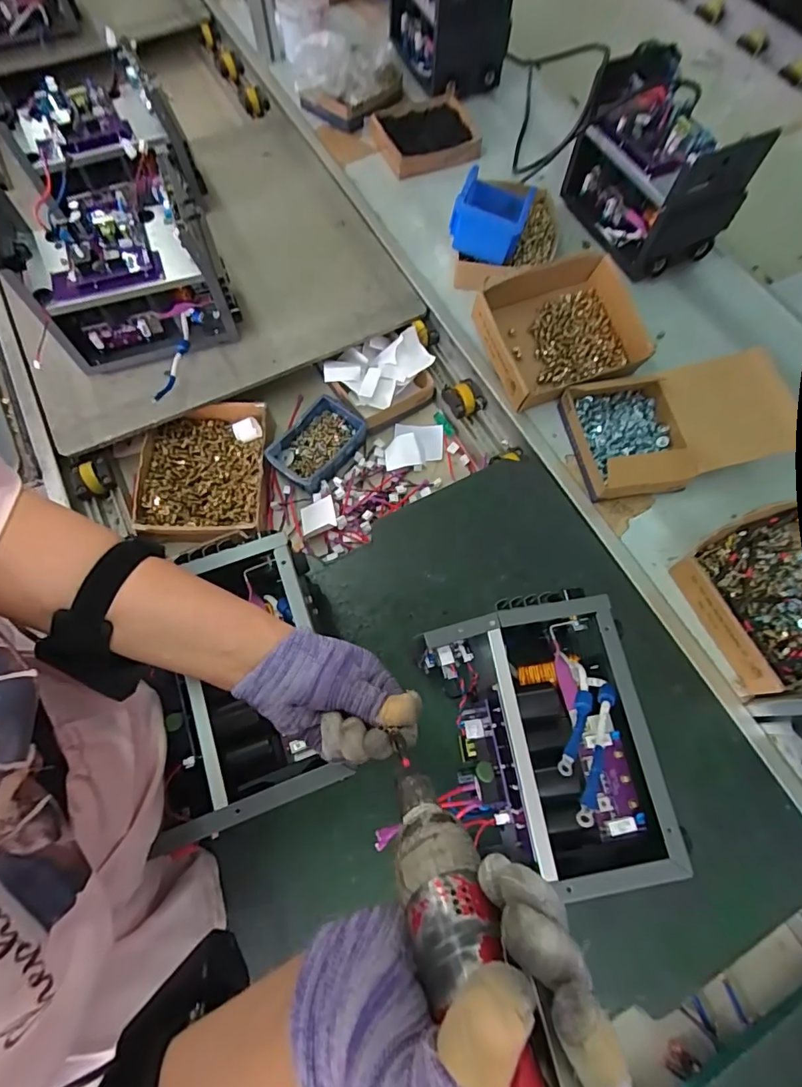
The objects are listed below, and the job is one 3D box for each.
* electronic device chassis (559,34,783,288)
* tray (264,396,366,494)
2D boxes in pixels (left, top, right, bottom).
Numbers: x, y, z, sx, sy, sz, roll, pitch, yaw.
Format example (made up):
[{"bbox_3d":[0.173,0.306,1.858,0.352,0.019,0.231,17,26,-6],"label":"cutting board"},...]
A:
[{"bbox_3d":[0.390,-0.597,0.783,0.171,0.184,0.273,-23,71,-9],"label":"electronic device chassis"},{"bbox_3d":[-0.127,-0.155,0.757,0.099,0.037,0.149,32,72,11],"label":"tray"}]

